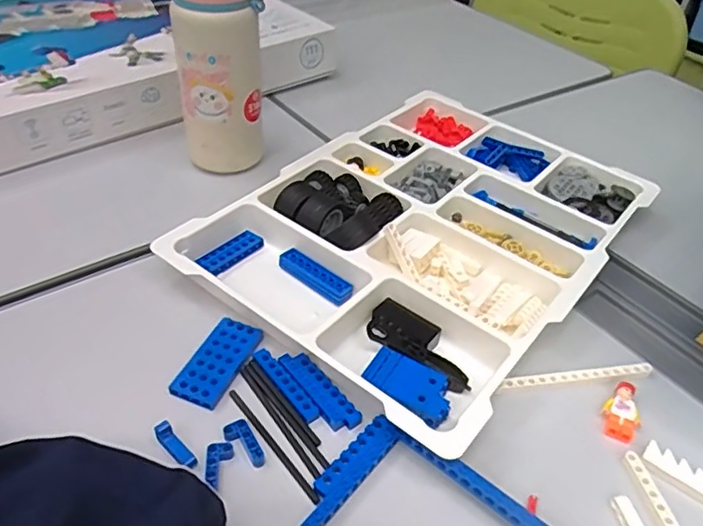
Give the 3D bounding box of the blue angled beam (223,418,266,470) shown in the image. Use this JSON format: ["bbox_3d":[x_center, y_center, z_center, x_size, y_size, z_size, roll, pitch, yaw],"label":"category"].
[{"bbox_3d":[-0.063,0.108,0.351,0.015,0.006,0.032,-21,47,-27],"label":"blue angled beam"}]

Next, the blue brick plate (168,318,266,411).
[{"bbox_3d":[-0.088,0.065,0.395,0.032,0.007,0.068,19,43,15],"label":"blue brick plate"}]

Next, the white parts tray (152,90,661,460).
[{"bbox_3d":[0.069,-0.034,0.502,0.258,0.037,0.365,31,47,26],"label":"white parts tray"}]

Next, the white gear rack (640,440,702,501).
[{"bbox_3d":[0.205,0.130,0.355,0.059,0.004,0.018,31,47,27],"label":"white gear rack"}]

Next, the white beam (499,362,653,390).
[{"bbox_3d":[0.155,0.078,0.409,0.113,0.005,0.010,-3,41,-10],"label":"white beam"}]

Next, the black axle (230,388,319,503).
[{"bbox_3d":[-0.048,0.110,0.360,0.006,0.004,0.091,-26,50,-31],"label":"black axle"}]

